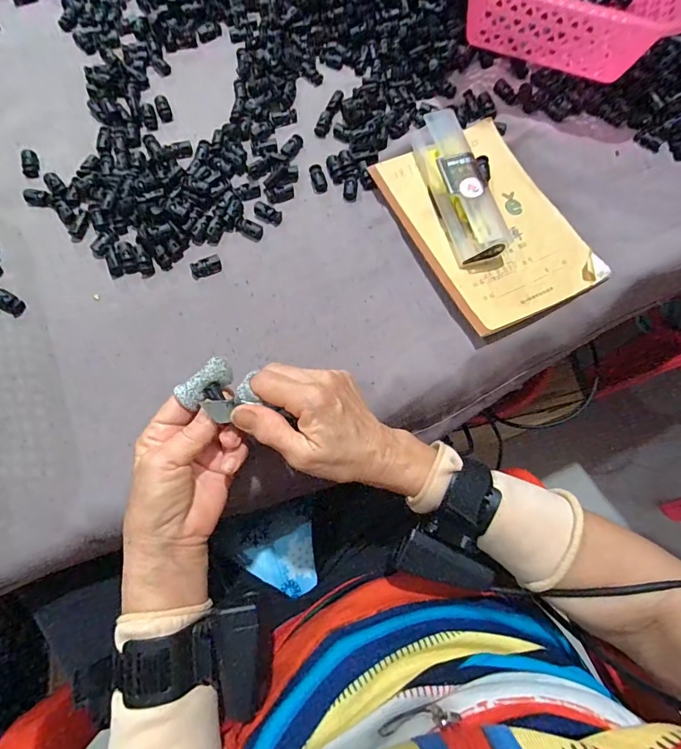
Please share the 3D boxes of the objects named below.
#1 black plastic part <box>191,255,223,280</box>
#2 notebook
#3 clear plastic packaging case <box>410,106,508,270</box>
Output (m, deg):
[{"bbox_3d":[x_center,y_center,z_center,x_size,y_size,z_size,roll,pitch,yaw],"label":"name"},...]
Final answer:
[{"bbox_3d":[-0.125,-0.100,0.397,0.028,0.008,0.016,-26,75,-8],"label":"black plastic part"},{"bbox_3d":[0.139,-0.150,0.412,0.142,0.009,0.208,-25,75,-8],"label":"notebook"},{"bbox_3d":[0.111,-0.182,0.408,0.044,0.035,0.159,-15,74,-5],"label":"clear plastic packaging case"}]

